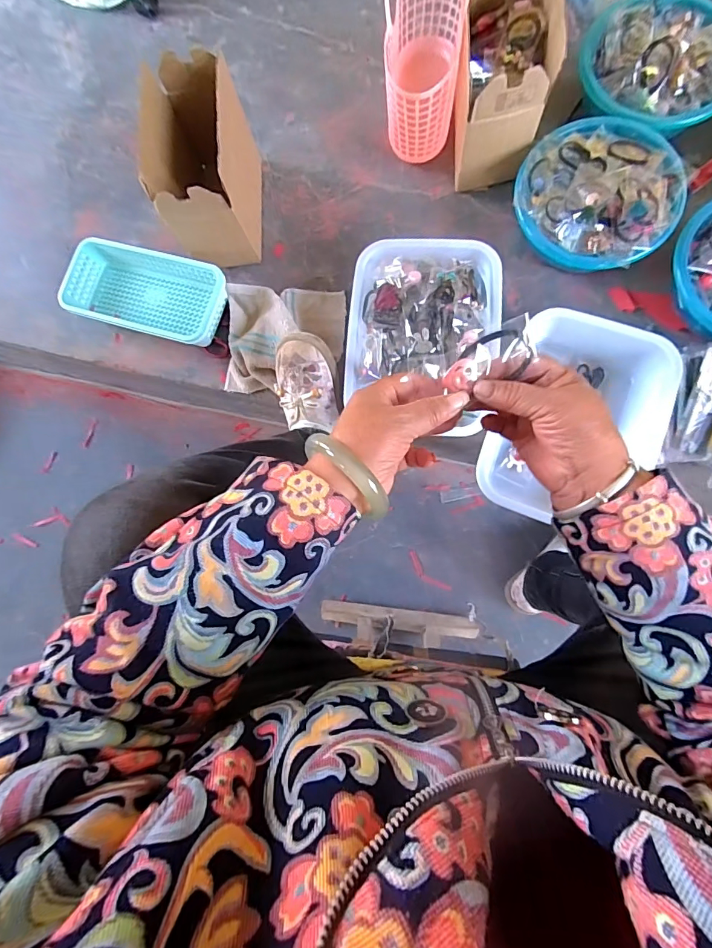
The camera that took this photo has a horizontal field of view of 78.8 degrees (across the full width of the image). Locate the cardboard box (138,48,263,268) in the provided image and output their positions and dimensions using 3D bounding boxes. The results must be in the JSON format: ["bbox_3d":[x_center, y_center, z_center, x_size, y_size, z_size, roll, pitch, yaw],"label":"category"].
[{"bbox_3d":[-0.220,-0.449,0.655,0.108,0.180,0.217,-3,82,5],"label":"cardboard box"}]

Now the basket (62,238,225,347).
[{"bbox_3d":[-0.340,-0.297,0.712,0.257,0.052,0.134,17,84,7],"label":"basket"}]

